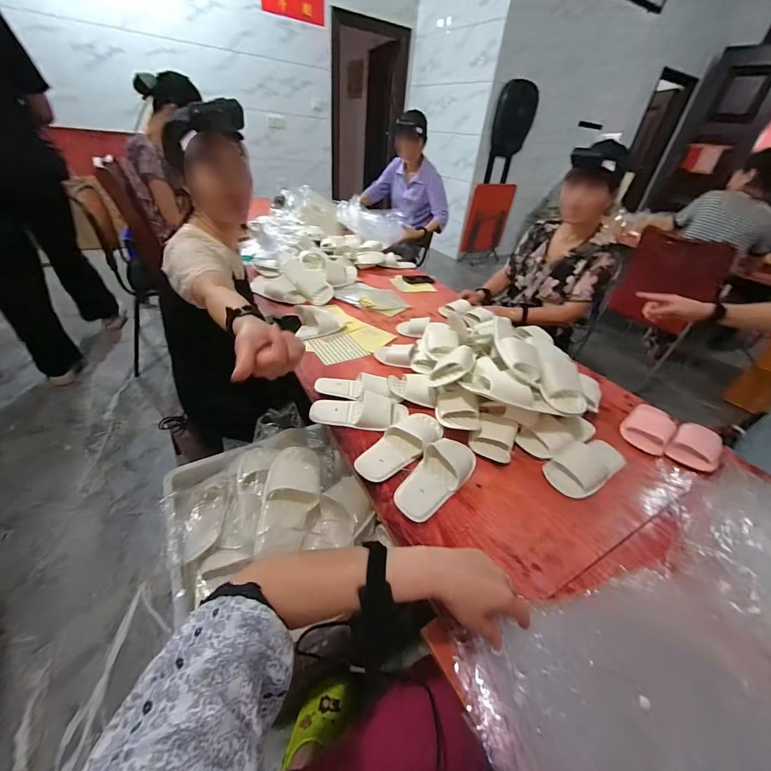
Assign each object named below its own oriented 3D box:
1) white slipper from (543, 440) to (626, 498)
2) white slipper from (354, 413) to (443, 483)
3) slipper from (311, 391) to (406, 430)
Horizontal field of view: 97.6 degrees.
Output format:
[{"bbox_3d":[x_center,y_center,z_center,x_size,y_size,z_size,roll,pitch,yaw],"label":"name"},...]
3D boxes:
[{"bbox_3d":[0.447,0.174,0.751,0.210,0.039,0.098,-18,43,-29],"label":"white slipper"},{"bbox_3d":[0.037,0.129,0.742,0.103,0.048,0.236,28,40,28],"label":"white slipper"},{"bbox_3d":[-0.060,0.044,0.804,0.229,0.062,0.101,9,34,2],"label":"slipper"}]

